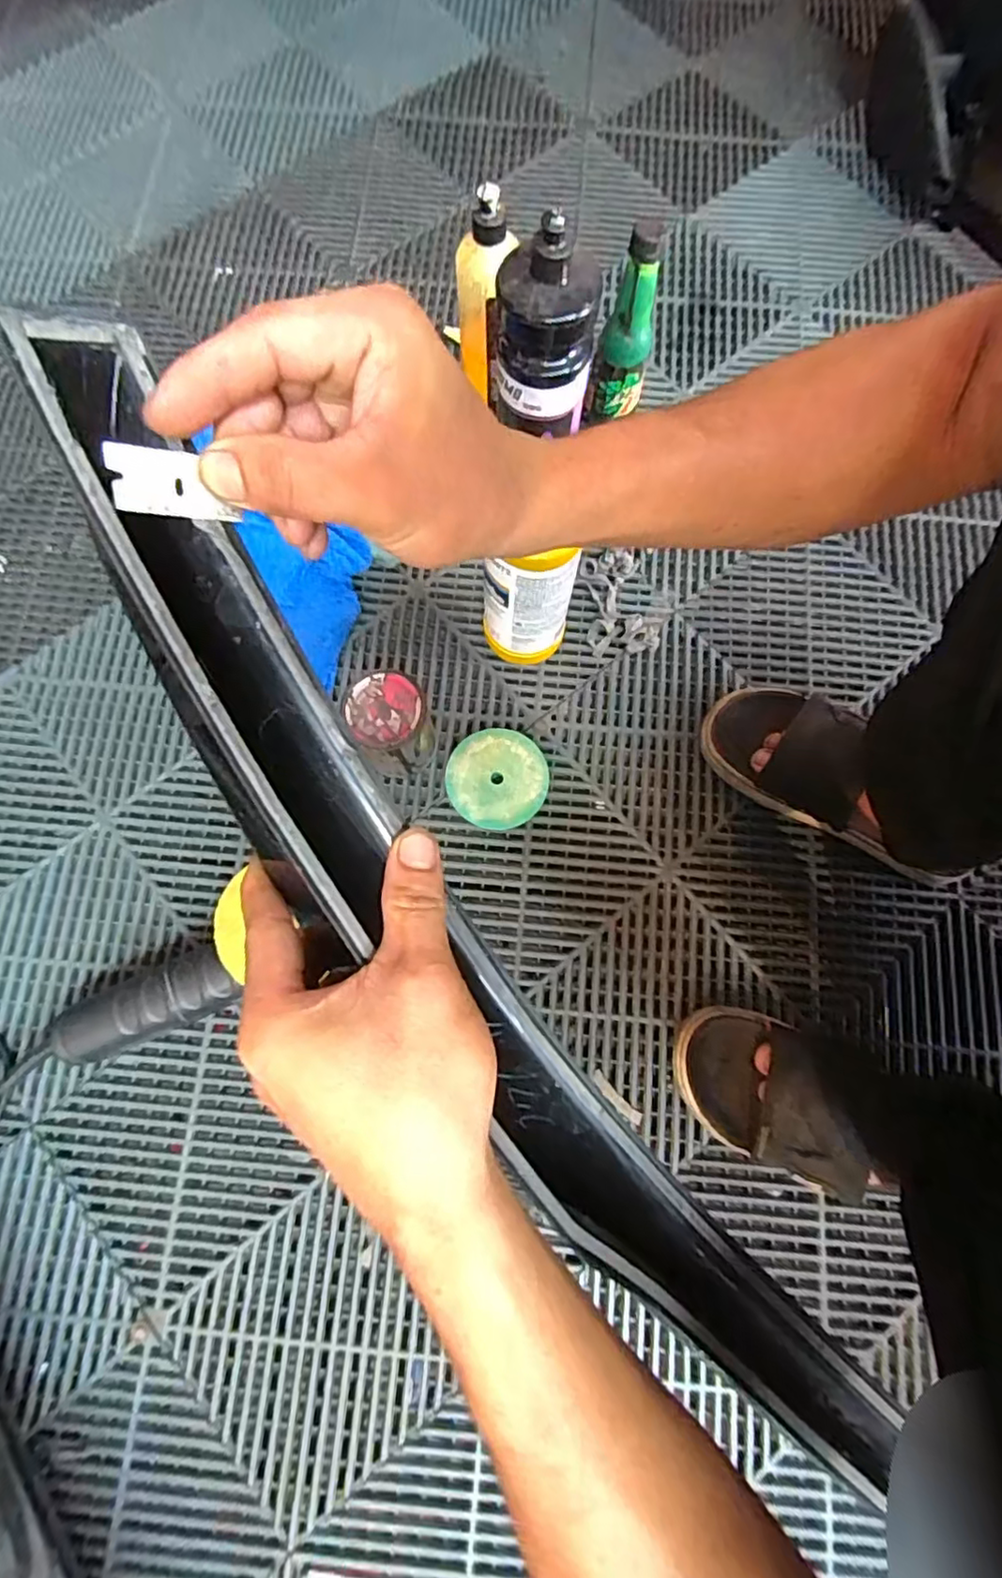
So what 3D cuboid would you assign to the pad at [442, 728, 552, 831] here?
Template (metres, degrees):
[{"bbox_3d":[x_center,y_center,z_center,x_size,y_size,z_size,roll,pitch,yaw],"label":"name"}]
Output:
[{"bbox_3d":[-0.004,-0.008,0.615,0.097,0.033,0.096,-37,81,-8],"label":"pad"}]

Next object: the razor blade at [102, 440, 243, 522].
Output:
[{"bbox_3d":[-0.112,-0.105,0.211,0.039,0.004,0.020,-4,114,-24],"label":"razor blade"}]

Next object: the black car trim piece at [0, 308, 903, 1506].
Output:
[{"bbox_3d":[0.011,0.104,0.263,0.064,0.057,0.574,-37,102,-8],"label":"black car trim piece"}]

